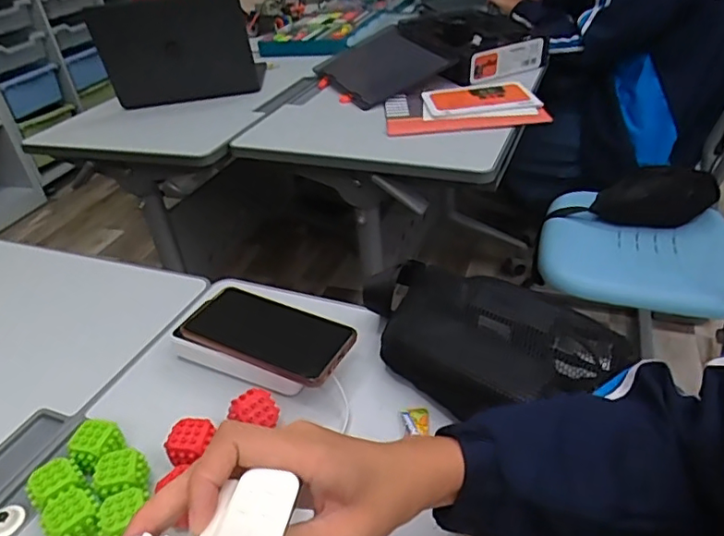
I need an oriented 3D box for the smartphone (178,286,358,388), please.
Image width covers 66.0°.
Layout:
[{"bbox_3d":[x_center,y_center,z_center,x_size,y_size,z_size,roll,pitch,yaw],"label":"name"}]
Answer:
[{"bbox_3d":[-0.090,0.062,0.533,0.163,0.015,0.075,15,41,26],"label":"smartphone"}]

